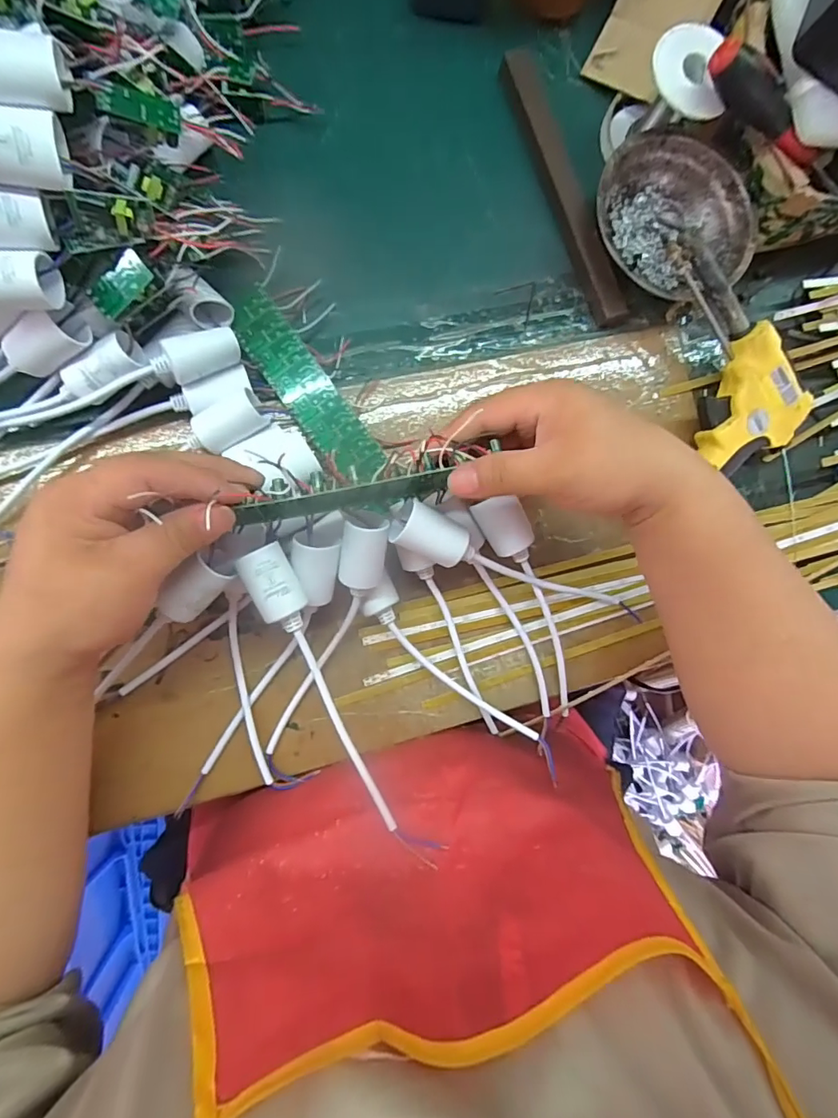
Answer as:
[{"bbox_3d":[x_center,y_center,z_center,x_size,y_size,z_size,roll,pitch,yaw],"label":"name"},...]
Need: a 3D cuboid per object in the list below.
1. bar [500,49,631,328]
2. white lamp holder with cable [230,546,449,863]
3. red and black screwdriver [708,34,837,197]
[{"bbox_3d":[0.116,-0.289,0.396,0.020,0.019,0.216,-22,91,-9],"label":"bar"},{"bbox_3d":[-0.049,0.084,0.301,0.028,0.033,0.199,-28,92,-9],"label":"white lamp holder with cable"},{"bbox_3d":[0.259,-0.303,0.361,0.147,0.026,0.028,21,84,-24],"label":"red and black screwdriver"}]

